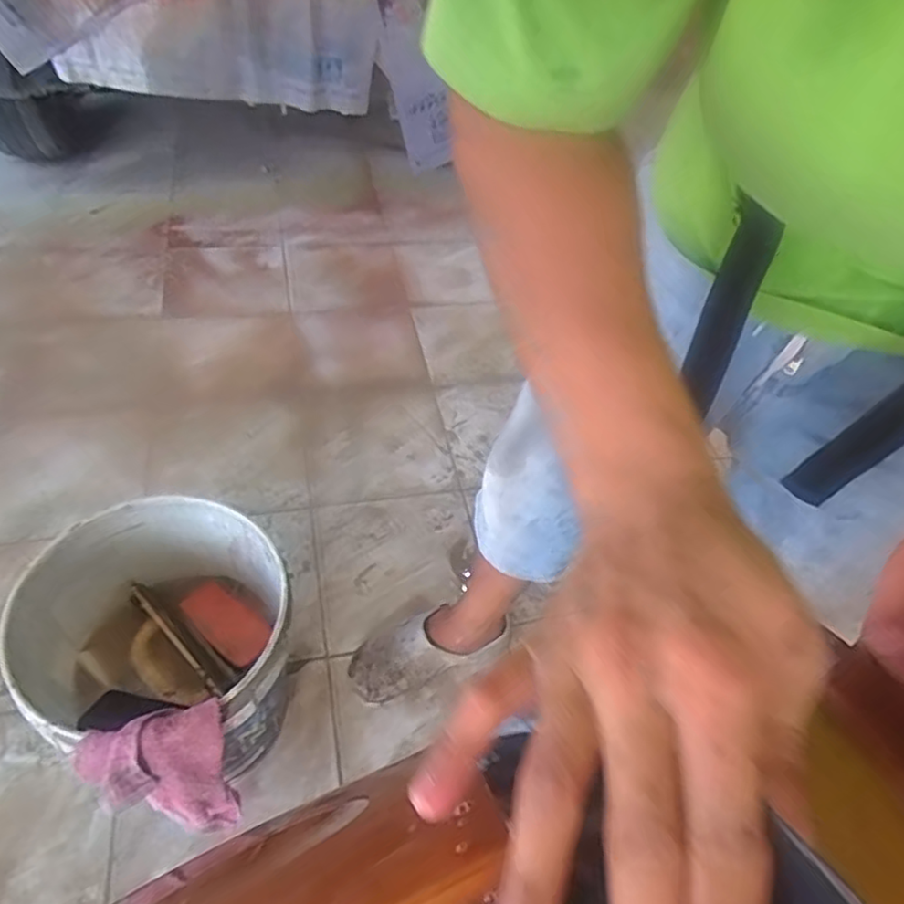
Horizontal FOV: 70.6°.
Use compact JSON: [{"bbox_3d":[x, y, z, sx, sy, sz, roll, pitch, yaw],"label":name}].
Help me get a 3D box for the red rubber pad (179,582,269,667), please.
[{"bbox_3d":[-0.316,0.235,0.889,0.143,0.017,0.067,35,53,21],"label":"red rubber pad"}]

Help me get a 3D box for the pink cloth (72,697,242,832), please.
[{"bbox_3d":[-0.315,0.378,0.728,0.141,0.296,0.056,-14,53,-20],"label":"pink cloth"}]

